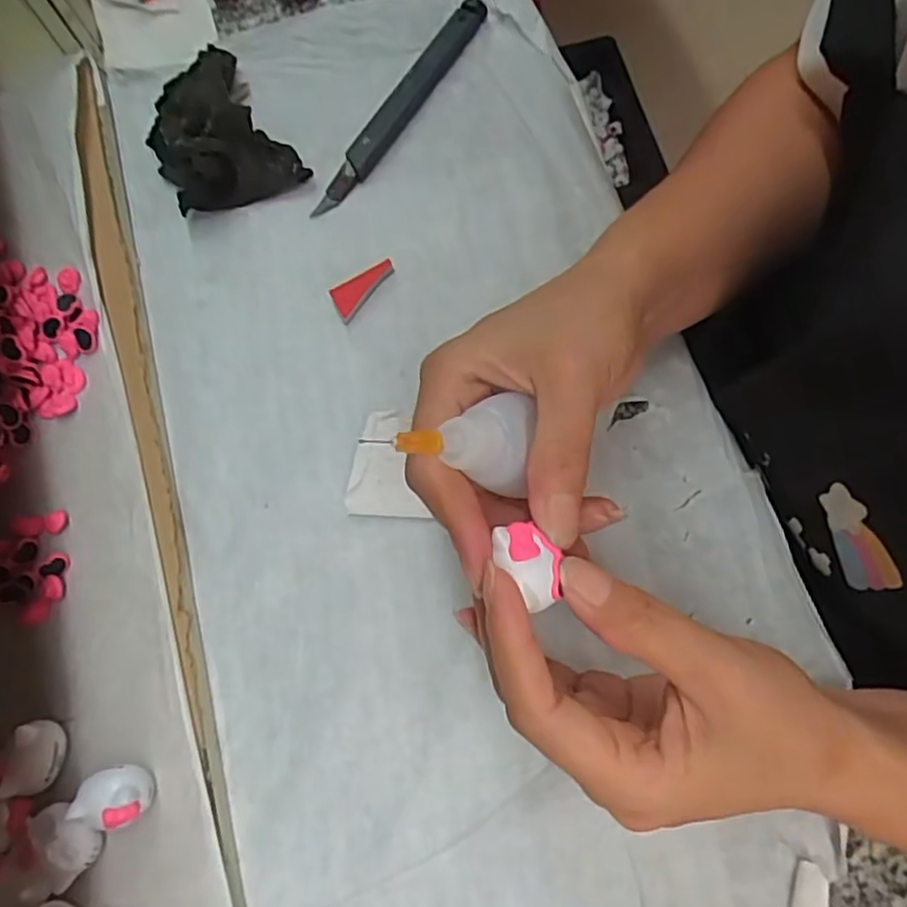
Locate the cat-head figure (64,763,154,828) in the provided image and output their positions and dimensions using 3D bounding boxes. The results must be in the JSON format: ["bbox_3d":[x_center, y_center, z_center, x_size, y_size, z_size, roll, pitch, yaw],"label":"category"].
[{"bbox_3d":[-0.121,0.123,0.245,0.022,0.019,0.019,-5,72,0],"label":"cat-head figure"}]

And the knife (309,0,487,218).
[{"bbox_3d":[-0.027,-0.180,0.349,0.014,0.013,0.147,32,76,11],"label":"knife"}]

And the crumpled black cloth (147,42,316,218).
[{"bbox_3d":[-0.122,-0.160,0.343,0.060,0.022,0.086,-33,74,-8],"label":"crumpled black cloth"}]

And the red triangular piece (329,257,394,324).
[{"bbox_3d":[-0.045,-0.080,0.322,0.015,0.005,0.035,41,78,13],"label":"red triangular piece"}]

